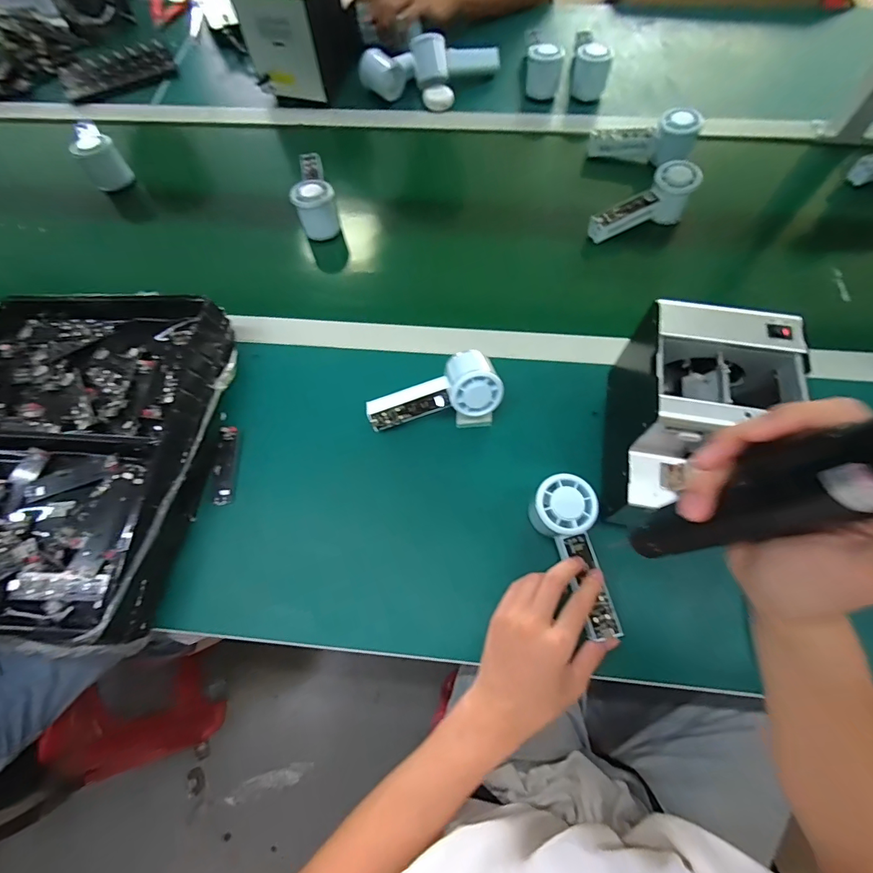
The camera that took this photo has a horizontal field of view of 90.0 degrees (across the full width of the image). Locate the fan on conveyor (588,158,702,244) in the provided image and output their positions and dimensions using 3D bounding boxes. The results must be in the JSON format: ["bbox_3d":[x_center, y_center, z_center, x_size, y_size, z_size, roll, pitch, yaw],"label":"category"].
[{"bbox_3d":[0.288,-0.321,0.607,0.146,0.064,0.052,-28,69,-9],"label":"fan on conveyor"}]

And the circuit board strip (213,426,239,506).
[{"bbox_3d":[-0.244,0.032,0.503,0.021,0.011,0.092,-4,67,1],"label":"circuit board strip"}]

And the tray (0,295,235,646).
[{"bbox_3d":[-0.411,0.005,0.485,0.295,0.064,0.386,4,67,4],"label":"tray"}]

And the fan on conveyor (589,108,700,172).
[{"bbox_3d":[0.315,-0.446,0.671,0.147,0.067,0.054,4,67,18],"label":"fan on conveyor"}]

